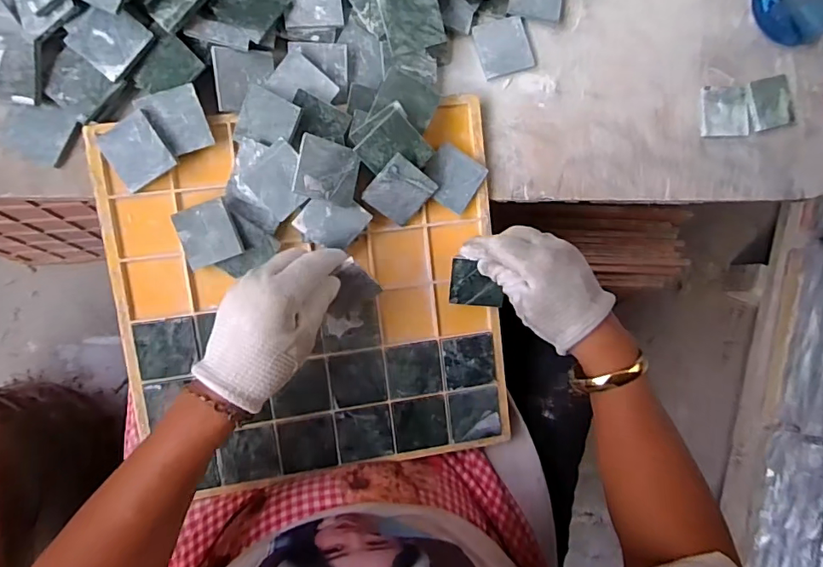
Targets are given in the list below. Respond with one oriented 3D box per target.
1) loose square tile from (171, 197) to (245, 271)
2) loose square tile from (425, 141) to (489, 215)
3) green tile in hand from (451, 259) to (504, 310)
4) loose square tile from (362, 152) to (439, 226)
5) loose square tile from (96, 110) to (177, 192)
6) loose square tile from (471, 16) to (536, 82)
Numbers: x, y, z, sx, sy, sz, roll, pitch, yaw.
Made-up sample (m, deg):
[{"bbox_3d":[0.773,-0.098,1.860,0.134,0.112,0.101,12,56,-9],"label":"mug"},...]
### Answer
[{"bbox_3d":[-0.171,-0.042,0.418,0.052,0.008,0.049,-16,97,15],"label":"loose square tile"},{"bbox_3d":[0.037,-0.094,0.447,0.047,0.013,0.048,31,85,-7],"label":"loose square tile"},{"bbox_3d":[0.058,0.001,0.435,0.046,0.004,0.045,6,122,6],"label":"green tile in hand"},{"bbox_3d":[-0.009,-0.081,0.438,0.053,0.005,0.050,33,109,-34],"label":"loose square tile"},{"bbox_3d":[-0.224,-0.107,0.404,0.049,0.007,0.050,-25,106,13],"label":"loose square tile"},{"bbox_3d":[0.086,-0.221,0.462,0.051,0.004,0.049,-19,92,-8],"label":"loose square tile"}]

